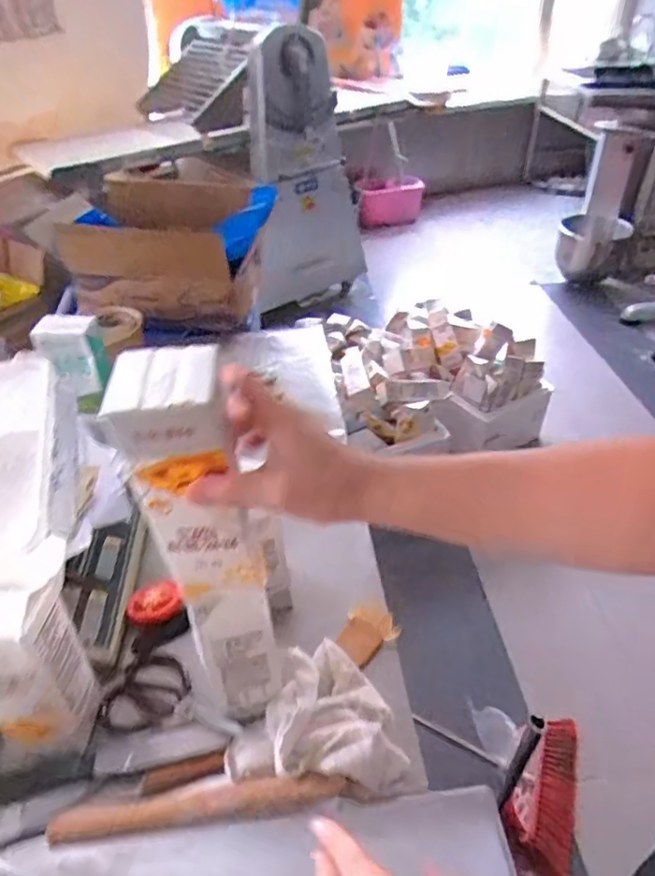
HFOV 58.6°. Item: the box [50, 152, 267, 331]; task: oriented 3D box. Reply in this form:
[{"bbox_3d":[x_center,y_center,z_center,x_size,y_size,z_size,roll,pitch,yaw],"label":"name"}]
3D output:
[{"bbox_3d":[-0.374,-0.455,1.392,0.407,0.268,0.367,2,40,5],"label":"box"}]

